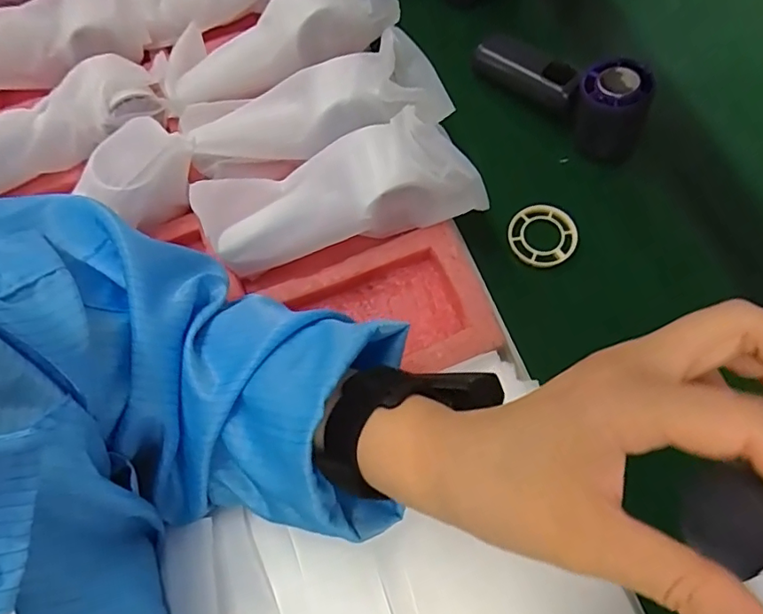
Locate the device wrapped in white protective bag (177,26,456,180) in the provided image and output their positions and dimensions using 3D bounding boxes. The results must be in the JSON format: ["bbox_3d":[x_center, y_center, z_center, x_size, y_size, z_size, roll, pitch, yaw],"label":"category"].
[{"bbox_3d":[-0.055,-0.149,0.404,0.199,0.044,0.077,-11,70,12],"label":"device wrapped in white protective bag"}]

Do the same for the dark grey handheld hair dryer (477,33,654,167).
[{"bbox_3d":[0.150,-0.182,0.433,0.148,0.069,0.040,37,76,15],"label":"dark grey handheld hair dryer"}]

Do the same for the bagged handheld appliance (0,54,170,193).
[{"bbox_3d":[-0.257,-0.146,0.418,0.164,0.058,0.057,-25,70,-6],"label":"bagged handheld appliance"}]

